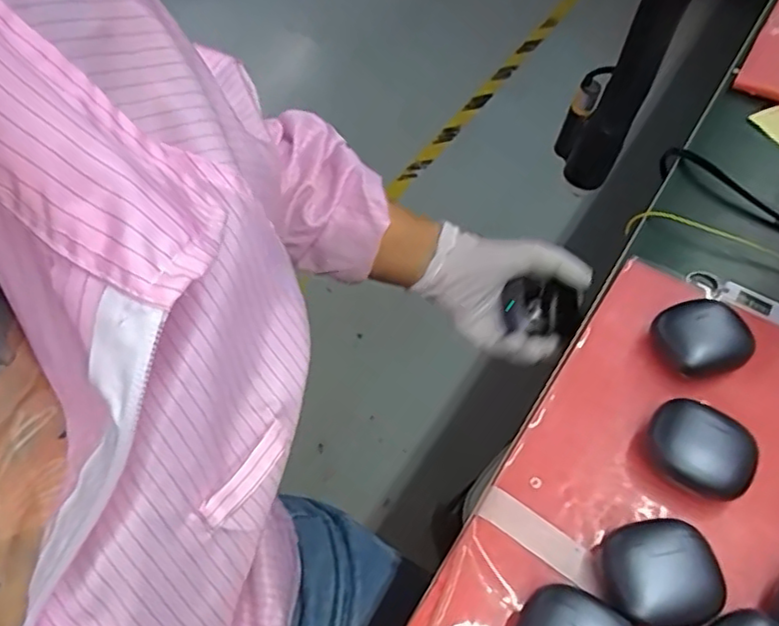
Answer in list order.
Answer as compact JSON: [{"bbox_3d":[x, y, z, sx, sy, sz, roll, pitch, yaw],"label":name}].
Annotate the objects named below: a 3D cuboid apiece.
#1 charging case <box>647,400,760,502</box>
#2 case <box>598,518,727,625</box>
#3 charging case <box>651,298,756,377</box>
[{"bbox_3d":[0.174,0.078,0.357,0.056,0.027,0.043,31,60,22],"label":"charging case"},{"bbox_3d":[0.136,0.131,0.316,0.052,0.031,0.047,-1,53,0],"label":"case"},{"bbox_3d":[0.195,0.019,0.398,0.049,0.031,0.046,-16,55,-11],"label":"charging case"}]

